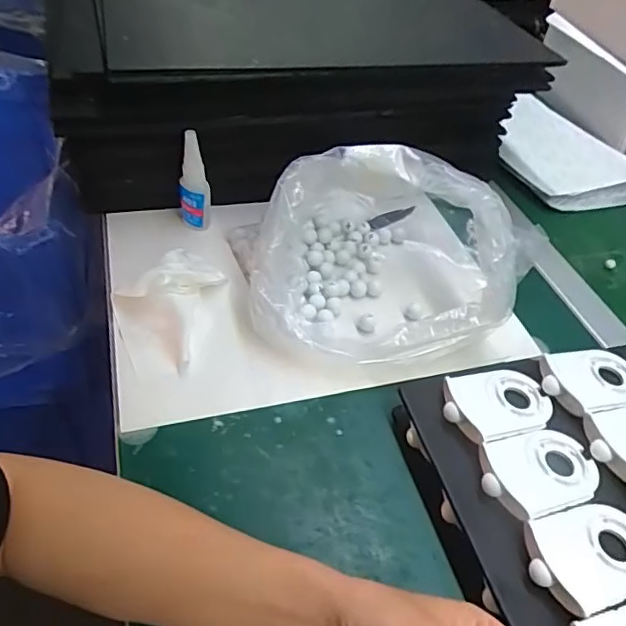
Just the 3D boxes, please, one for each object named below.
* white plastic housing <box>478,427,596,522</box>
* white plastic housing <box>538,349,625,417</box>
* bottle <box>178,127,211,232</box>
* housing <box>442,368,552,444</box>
[{"bbox_3d":[0.159,0.111,0.400,0.086,0.009,0.058,-10,47,-16],"label":"white plastic housing"},{"bbox_3d":[0.228,0.052,0.462,0.086,0.012,0.057,-12,47,-18],"label":"white plastic housing"},{"bbox_3d":[-0.123,-0.136,0.591,0.031,0.108,0.020,-8,46,-14],"label":"bottle"},{"bbox_3d":[0.143,0.070,0.441,0.088,0.014,0.060,-11,47,-17],"label":"housing"}]

